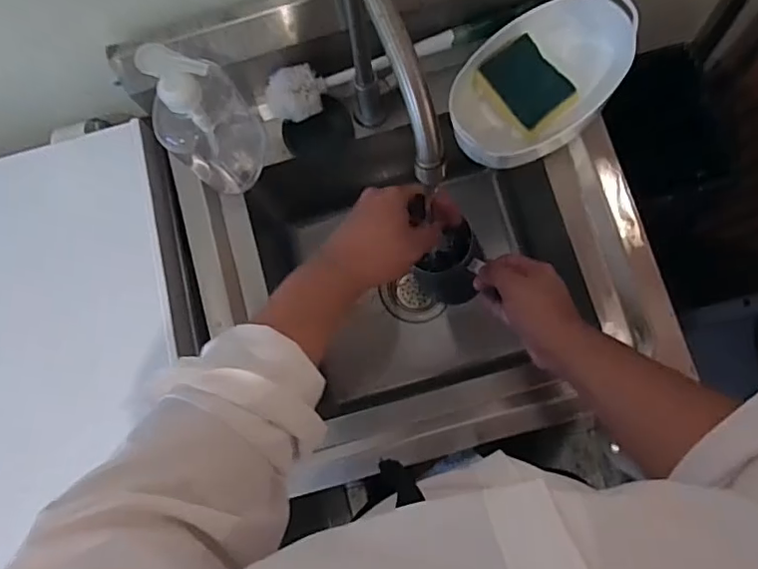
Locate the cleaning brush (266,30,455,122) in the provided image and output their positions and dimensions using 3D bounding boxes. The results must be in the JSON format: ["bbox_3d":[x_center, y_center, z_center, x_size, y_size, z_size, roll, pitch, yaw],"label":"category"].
[{"bbox_3d":[-0.025,-0.249,0.630,0.218,0.043,0.050,-25,81,0],"label":"cleaning brush"}]

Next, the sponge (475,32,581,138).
[{"bbox_3d":[0.165,-0.222,0.626,0.074,0.027,0.100,-38,76,12],"label":"sponge"}]

